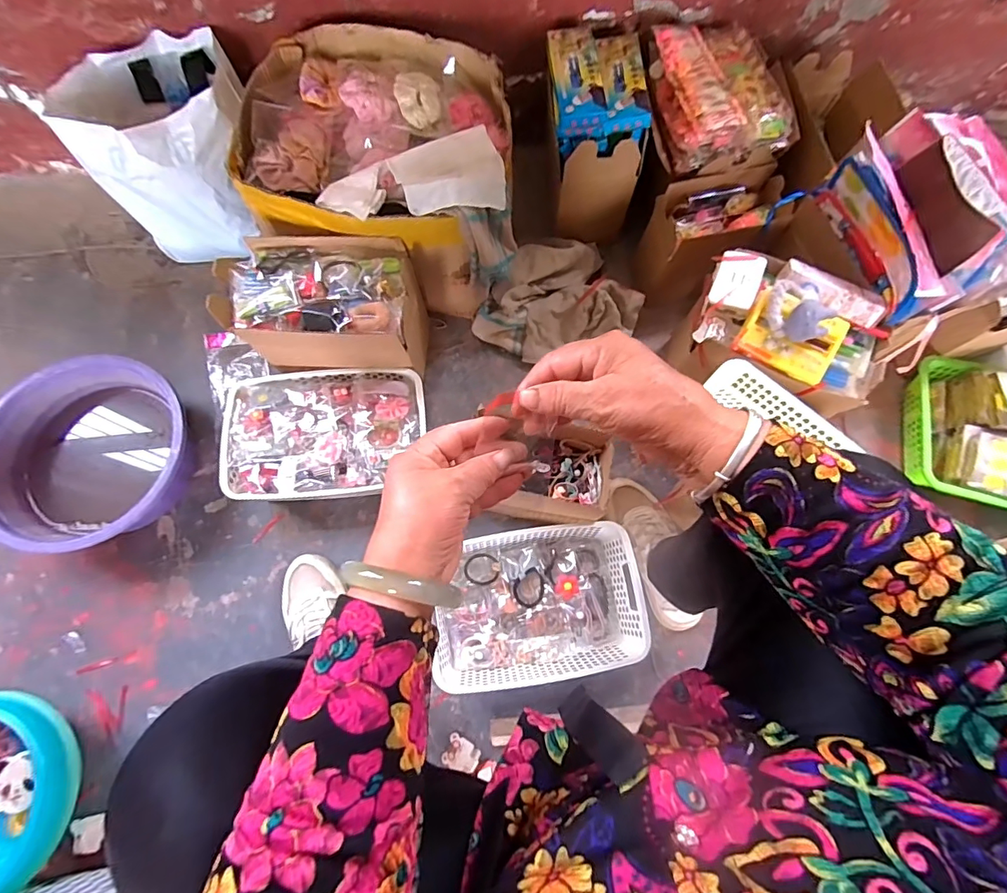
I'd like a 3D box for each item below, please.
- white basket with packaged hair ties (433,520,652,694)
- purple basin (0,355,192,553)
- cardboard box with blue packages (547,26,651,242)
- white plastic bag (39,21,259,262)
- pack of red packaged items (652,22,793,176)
[{"bbox_3d":[0.047,0.227,0.700,0.286,0.088,0.205,-8,73,-4],"label":"white basket with packaged hair ties"},{"bbox_3d":[-0.618,0.013,0.733,0.261,0.121,0.282,0,72,-1],"label":"purple basin"},{"bbox_3d":[0.148,-0.520,0.827,0.145,0.226,0.217,-4,73,-2],"label":"cardboard box with blue packages"},{"bbox_3d":[-0.532,-0.487,0.807,0.254,0.242,0.244,-23,74,-8],"label":"white plastic bag"},{"bbox_3d":[0.344,-0.573,0.770,0.189,0.069,0.250,-10,73,-4],"label":"pack of red packaged items"}]

